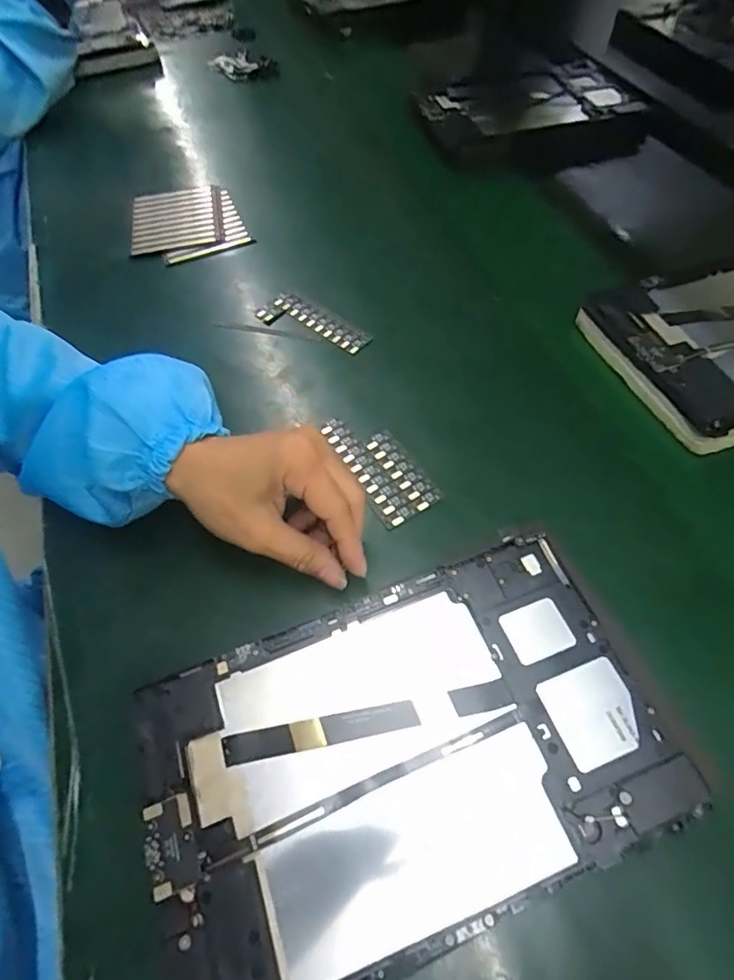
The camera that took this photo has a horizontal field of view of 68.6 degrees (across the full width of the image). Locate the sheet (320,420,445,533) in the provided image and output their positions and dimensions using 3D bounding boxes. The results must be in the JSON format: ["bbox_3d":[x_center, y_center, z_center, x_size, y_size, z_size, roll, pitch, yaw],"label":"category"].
[{"bbox_3d":[0.008,-0.019,0.370,0.041,0.005,0.095,-27,61,-13],"label":"sheet"}]

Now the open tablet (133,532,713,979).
[{"bbox_3d":[0.019,0.122,0.257,0.239,0.006,0.146,-20,59,-8],"label":"open tablet"}]

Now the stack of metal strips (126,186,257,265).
[{"bbox_3d":[-0.178,-0.262,0.530,0.109,0.023,0.092,-15,59,-6],"label":"stack of metal strips"}]

